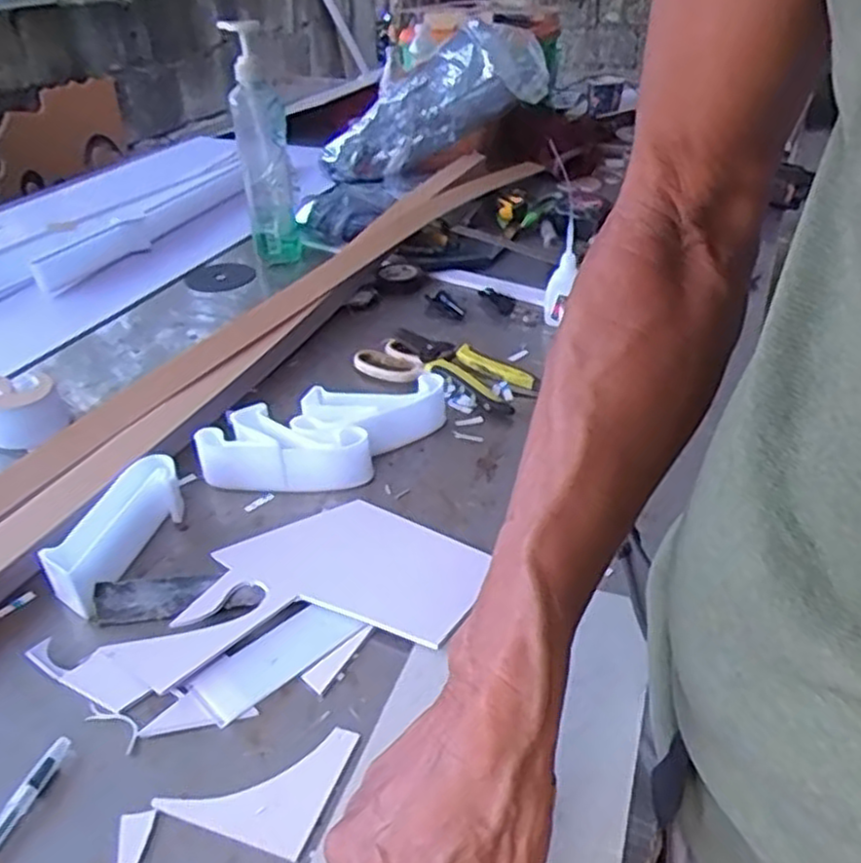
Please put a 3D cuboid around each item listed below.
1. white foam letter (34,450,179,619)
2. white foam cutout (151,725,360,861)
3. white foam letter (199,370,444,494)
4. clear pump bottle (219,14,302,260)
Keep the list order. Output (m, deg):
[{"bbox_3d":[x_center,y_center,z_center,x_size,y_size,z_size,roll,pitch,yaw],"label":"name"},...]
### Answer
[{"bbox_3d":[-0.221,0.069,0.530,0.041,0.042,0.127,11,37,17],"label":"white foam letter"},{"bbox_3d":[-0.088,0.180,0.393,0.080,0.004,0.069,10,37,17],"label":"white foam cutout"},{"bbox_3d":[-0.085,0.005,0.618,0.203,0.041,0.093,-8,36,-8],"label":"white foam letter"},{"bbox_3d":[-0.211,-0.357,0.935,0.063,0.273,0.064,-8,36,-9],"label":"clear pump bottle"}]

